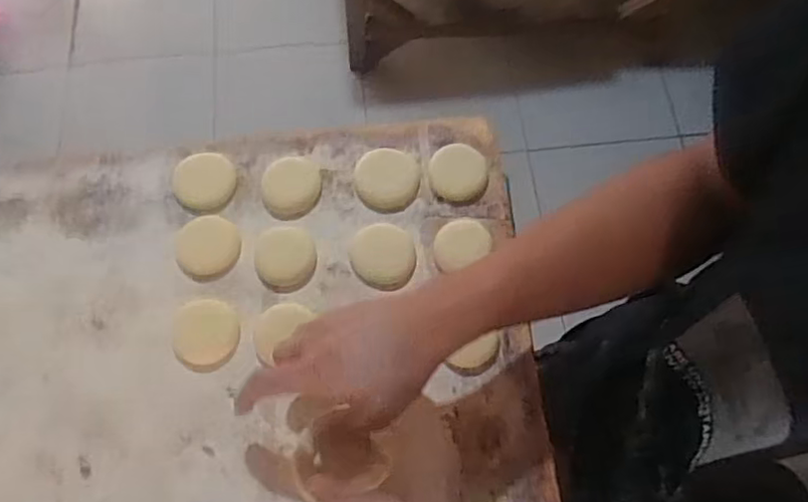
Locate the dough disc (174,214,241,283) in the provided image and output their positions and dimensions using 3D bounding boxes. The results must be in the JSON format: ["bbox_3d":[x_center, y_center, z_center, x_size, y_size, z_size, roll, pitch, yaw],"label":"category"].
[{"bbox_3d":[-0.165,-0.004,0.543,0.051,0.004,0.055,0,69,1],"label":"dough disc"}]

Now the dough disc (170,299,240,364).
[{"bbox_3d":[-0.158,0.063,0.516,0.051,0.004,0.054,0,69,1],"label":"dough disc"}]

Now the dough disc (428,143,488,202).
[{"bbox_3d":[0.047,-0.069,0.560,0.049,0.007,0.052,0,69,1],"label":"dough disc"}]

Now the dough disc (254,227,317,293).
[{"bbox_3d":[-0.099,0.006,0.540,0.050,0.008,0.055,0,69,1],"label":"dough disc"}]

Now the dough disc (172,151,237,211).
[{"bbox_3d":[-0.174,-0.061,0.564,0.053,0.011,0.053,0,69,1],"label":"dough disc"}]

